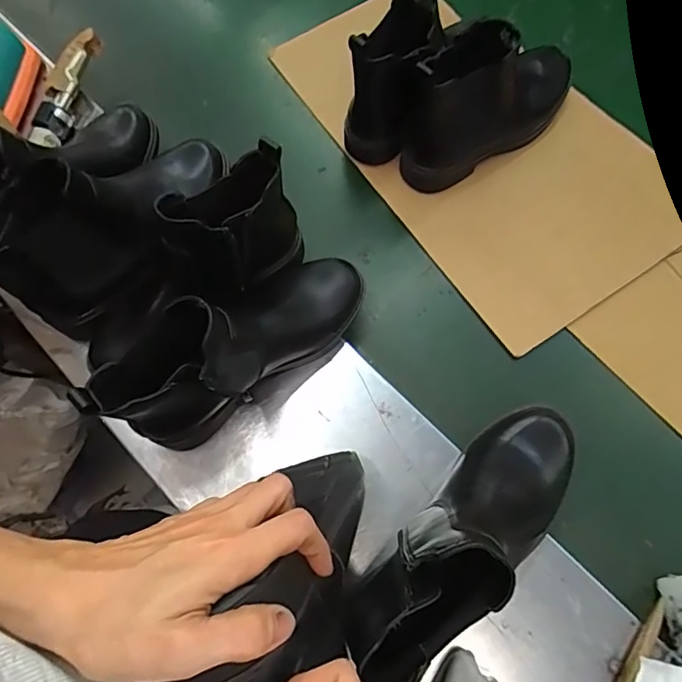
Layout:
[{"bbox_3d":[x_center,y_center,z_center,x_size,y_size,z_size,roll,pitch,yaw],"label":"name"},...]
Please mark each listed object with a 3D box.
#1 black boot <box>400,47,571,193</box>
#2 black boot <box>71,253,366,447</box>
[{"bbox_3d":[0.183,-0.281,0.610,0.249,0.145,0.088,-39,74,-11],"label":"black boot"},{"bbox_3d":[-0.081,-0.003,0.484,0.089,0.176,0.243,43,65,14],"label":"black boot"}]

